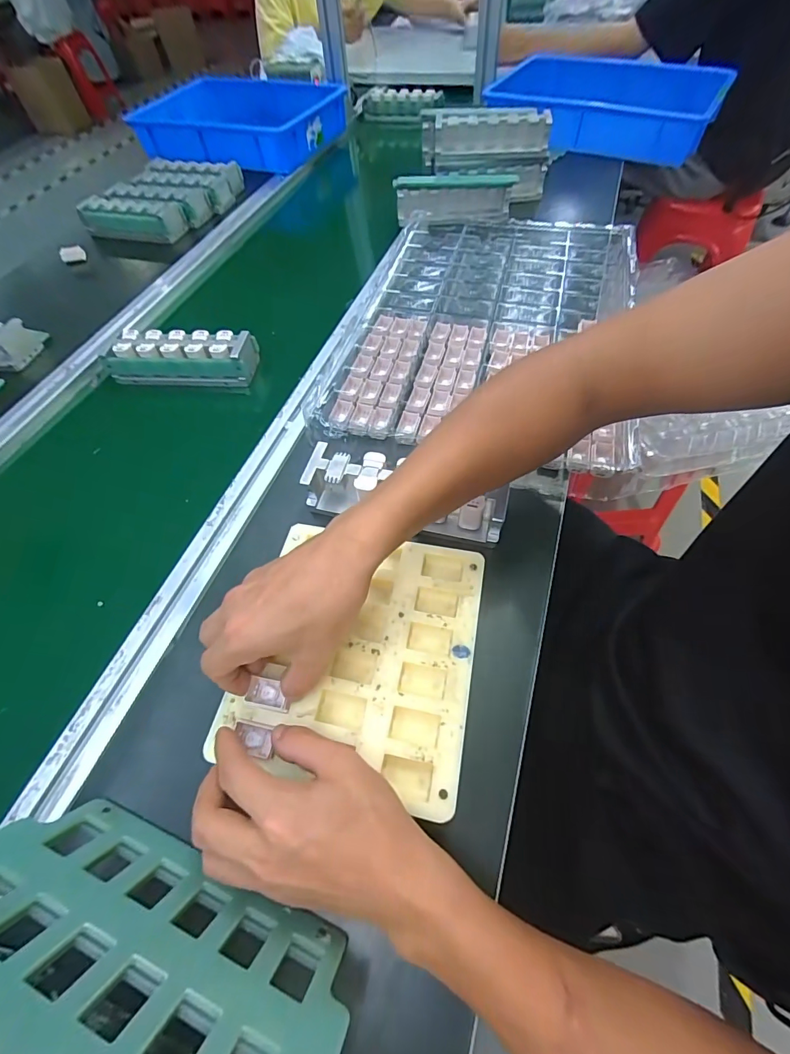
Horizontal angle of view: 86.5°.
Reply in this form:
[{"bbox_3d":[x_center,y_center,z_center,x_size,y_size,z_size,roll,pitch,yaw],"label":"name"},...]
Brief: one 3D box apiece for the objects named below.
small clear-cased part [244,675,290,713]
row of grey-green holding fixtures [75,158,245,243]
[{"bbox_3d":[-0.093,0.125,0.313,0.032,0.012,0.020,8,57,11],"label":"small clear-cased part"},{"bbox_3d":[-0.443,-0.640,0.818,0.223,0.050,0.243,12,59,12],"label":"row of grey-green holding fixtures"}]

